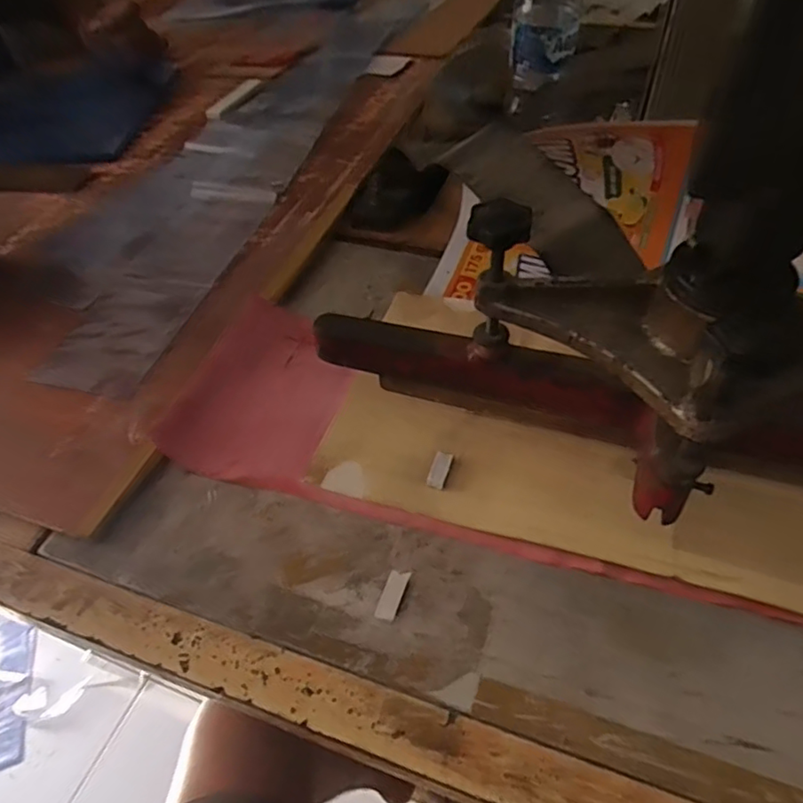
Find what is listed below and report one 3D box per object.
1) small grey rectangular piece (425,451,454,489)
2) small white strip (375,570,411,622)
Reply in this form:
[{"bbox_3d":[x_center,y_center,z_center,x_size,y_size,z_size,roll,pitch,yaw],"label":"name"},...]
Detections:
[{"bbox_3d":[0.028,0.049,0.427,0.013,0.007,0.030,14,53,15],"label":"small grey rectangular piece"},{"bbox_3d":[-0.005,0.121,0.373,0.012,0.008,0.031,16,53,16],"label":"small white strip"}]

